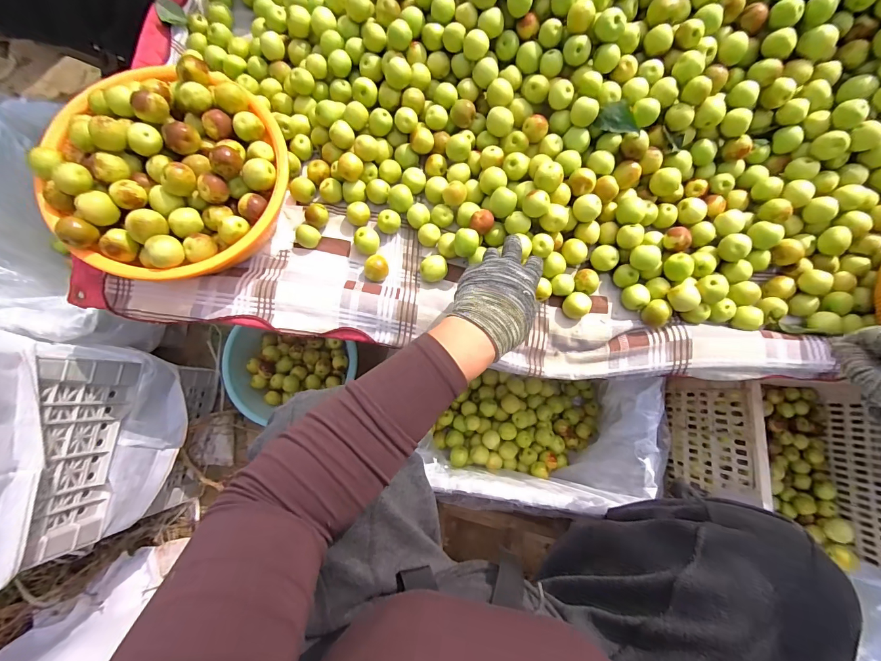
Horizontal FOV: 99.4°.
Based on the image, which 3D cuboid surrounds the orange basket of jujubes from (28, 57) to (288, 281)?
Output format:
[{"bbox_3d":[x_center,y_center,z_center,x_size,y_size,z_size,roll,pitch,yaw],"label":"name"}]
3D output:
[{"bbox_3d":[-0.311,-0.181,0.447,0.244,0.111,0.234,0,81,1],"label":"orange basket of jujubes"}]

